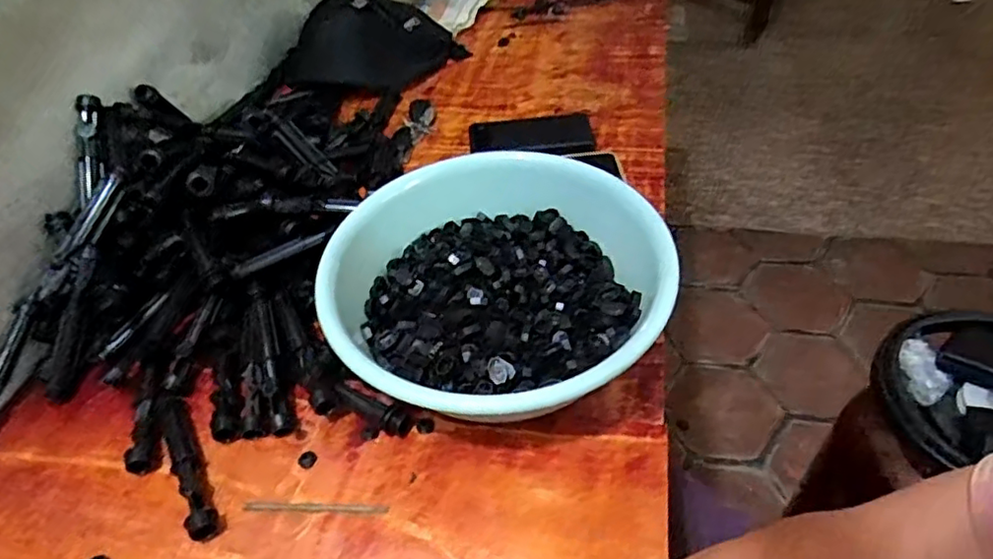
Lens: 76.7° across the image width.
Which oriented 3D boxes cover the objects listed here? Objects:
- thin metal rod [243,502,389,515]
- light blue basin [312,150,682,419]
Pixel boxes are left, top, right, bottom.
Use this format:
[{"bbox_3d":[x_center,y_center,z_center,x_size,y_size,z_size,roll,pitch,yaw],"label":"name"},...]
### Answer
[{"bbox_3d":[-0.143,0.181,0.497,0.115,0.004,0.008,0,46,6],"label":"thin metal rod"},{"bbox_3d":[0.004,0.016,0.570,0.281,0.120,0.274,-3,46,3],"label":"light blue basin"}]

